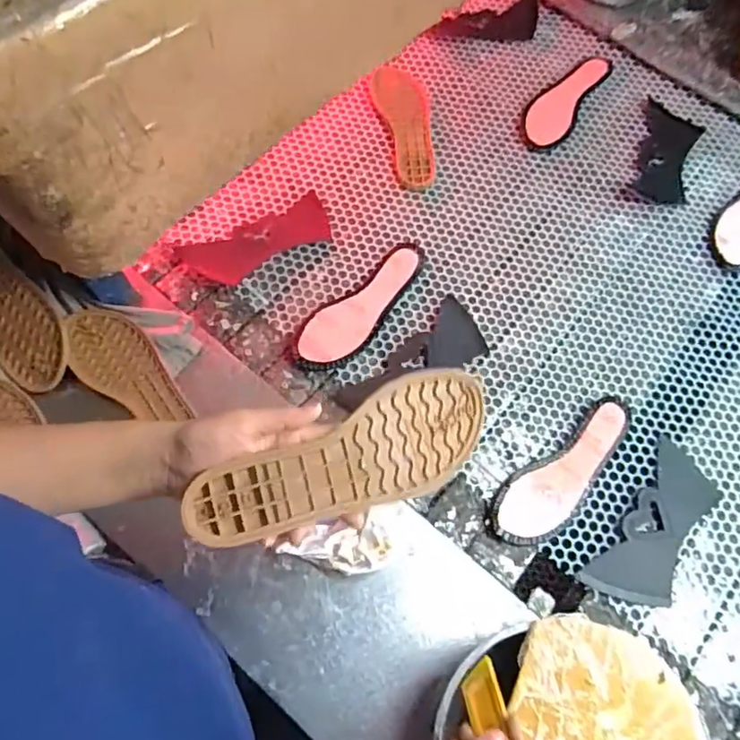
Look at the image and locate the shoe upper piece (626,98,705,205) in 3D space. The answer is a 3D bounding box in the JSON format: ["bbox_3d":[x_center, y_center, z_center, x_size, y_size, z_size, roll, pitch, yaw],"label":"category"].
[{"bbox_3d":[0.466,-0.341,0.900,0.089,0.009,0.193,24,69,4],"label":"shoe upper piece"}]

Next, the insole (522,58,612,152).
[{"bbox_3d":[0.315,-0.441,0.926,0.077,0.013,0.224,32,70,7],"label":"insole"}]

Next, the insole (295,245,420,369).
[{"bbox_3d":[-0.007,-0.082,0.756,0.219,0.023,0.076,-39,77,-17],"label":"insole"}]

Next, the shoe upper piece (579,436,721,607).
[{"bbox_3d":[0.346,0.188,0.679,0.088,0.008,0.208,38,71,9],"label":"shoe upper piece"}]

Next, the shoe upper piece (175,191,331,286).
[{"bbox_3d":[-0.151,-0.178,0.783,0.208,0.022,0.079,-29,72,-14],"label":"shoe upper piece"}]

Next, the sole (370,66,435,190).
[{"bbox_3d":[0.055,-0.386,0.891,0.086,0.009,0.233,-5,70,-7],"label":"sole"}]

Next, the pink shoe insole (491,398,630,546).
[{"bbox_3d":[0.241,0.122,0.689,0.227,0.022,0.076,-40,77,-17],"label":"pink shoe insole"}]

